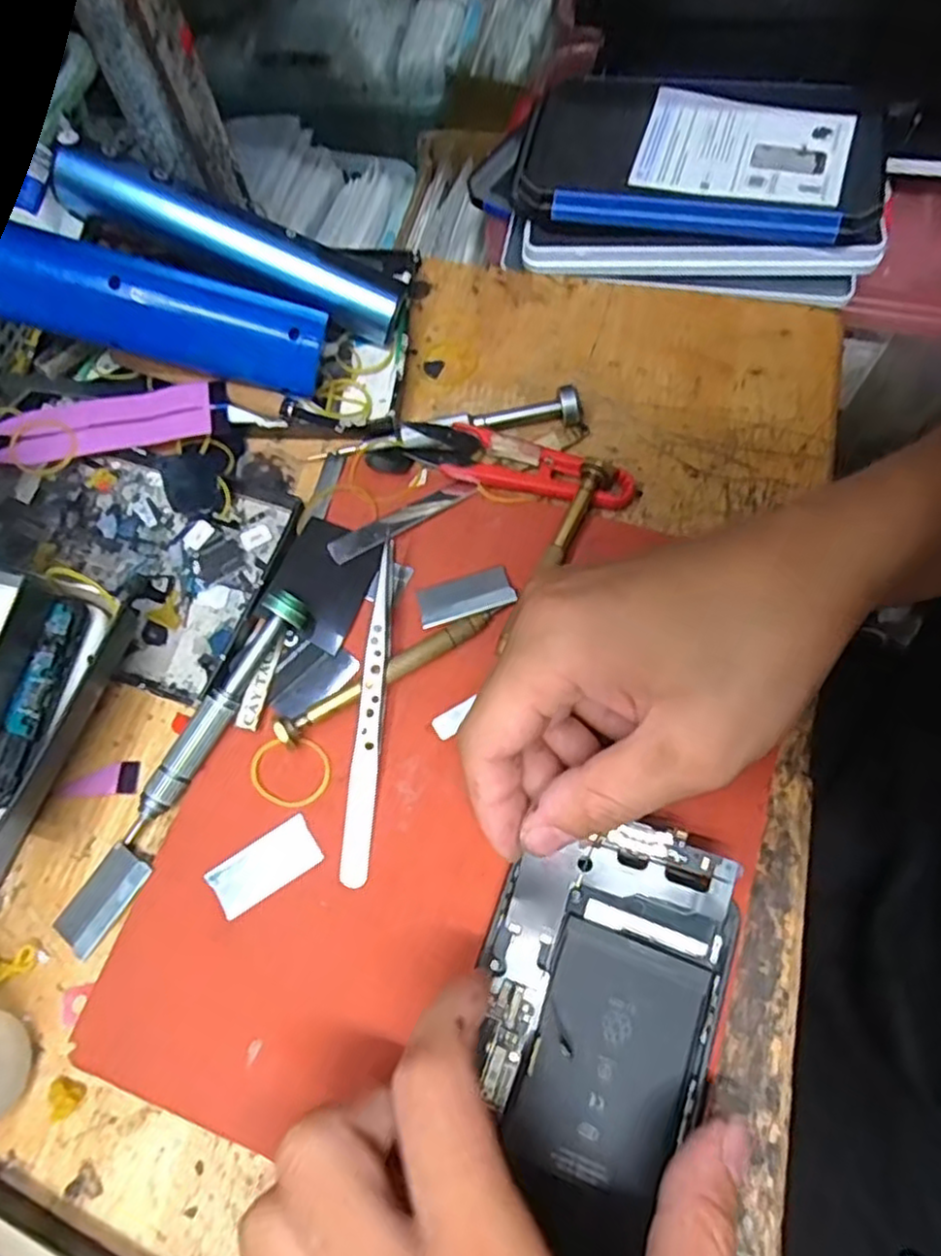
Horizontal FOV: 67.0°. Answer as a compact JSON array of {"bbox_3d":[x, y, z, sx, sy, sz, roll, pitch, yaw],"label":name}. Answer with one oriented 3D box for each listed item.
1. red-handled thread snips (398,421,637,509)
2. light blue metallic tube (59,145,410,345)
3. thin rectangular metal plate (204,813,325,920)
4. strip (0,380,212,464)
[{"bbox_3d":[0.021,-0.071,0.309,0.099,0.014,0.025,13,69,8],"label":"red-handled thread snips"},{"bbox_3d":[-0.104,-0.170,0.317,0.148,0.025,0.022,18,69,-11],"label":"light blue metallic tube"},{"bbox_3d":[-0.074,0.085,0.255,0.039,0.004,0.019,-31,70,-9],"label":"thin rectangular metal plate"},{"bbox_3d":[-0.165,-0.091,0.316,0.098,0.004,0.027,-10,77,-1],"label":"strip"}]

